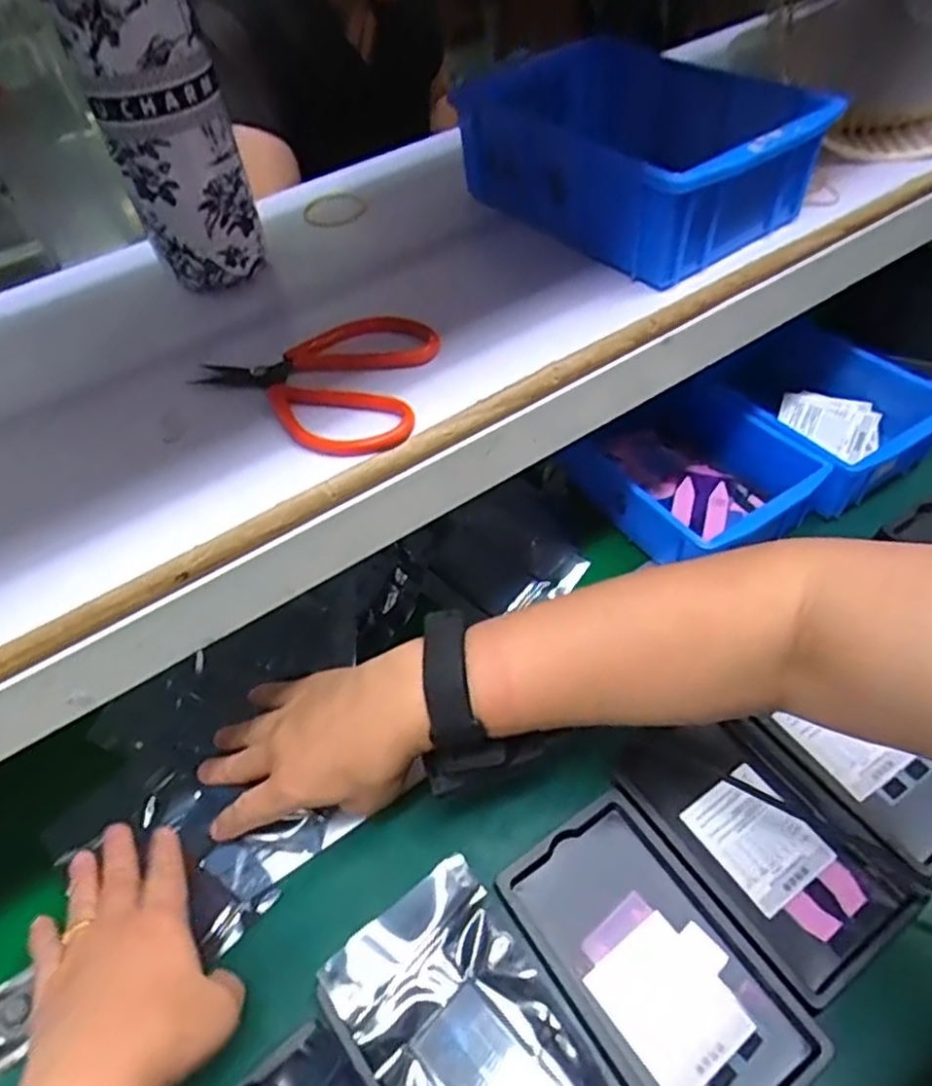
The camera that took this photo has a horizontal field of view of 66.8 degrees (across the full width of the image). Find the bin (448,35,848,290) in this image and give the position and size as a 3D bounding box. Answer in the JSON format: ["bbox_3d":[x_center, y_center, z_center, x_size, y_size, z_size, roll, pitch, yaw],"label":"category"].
[{"bbox_3d":[0.102,-0.234,0.431,0.136,0.080,0.196,-32,53,-21],"label":"bin"}]

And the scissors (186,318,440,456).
[{"bbox_3d":[-0.077,-0.085,0.361,0.116,0.015,0.096,6,49,12],"label":"scissors"}]

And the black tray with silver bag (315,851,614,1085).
[{"bbox_3d":[0.006,0.256,0.352,0.097,0.021,0.164,-31,52,-20],"label":"black tray with silver bag"}]

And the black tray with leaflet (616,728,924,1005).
[{"bbox_3d":[0.169,0.168,0.413,0.088,0.012,0.154,-30,52,-19],"label":"black tray with leaflet"}]

